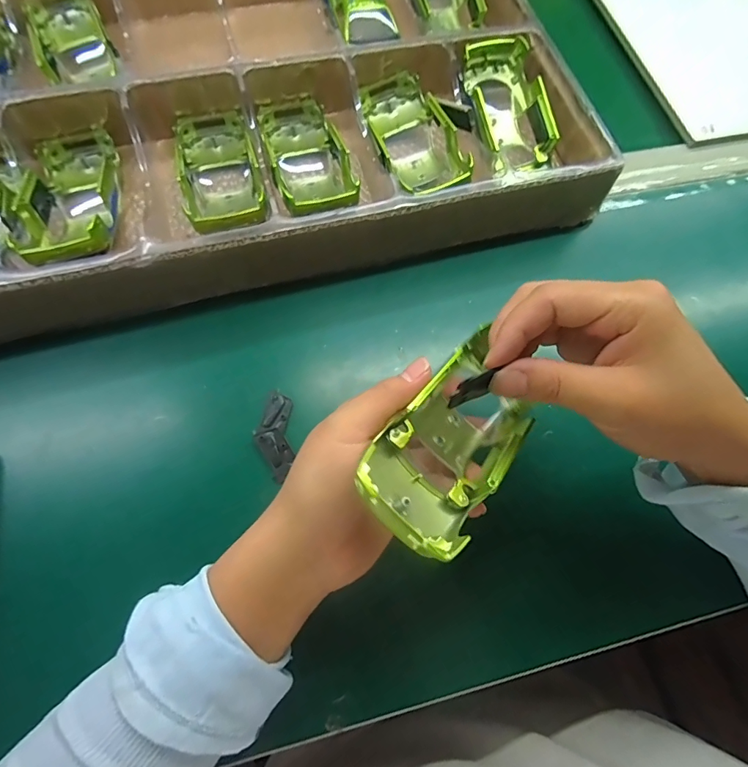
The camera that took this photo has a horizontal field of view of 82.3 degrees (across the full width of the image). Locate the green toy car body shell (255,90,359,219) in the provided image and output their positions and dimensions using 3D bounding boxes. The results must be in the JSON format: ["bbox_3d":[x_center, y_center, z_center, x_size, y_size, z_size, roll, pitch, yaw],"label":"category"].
[{"bbox_3d":[-0.047,-0.165,0.320,0.061,0.037,0.138,-17,59,-9],"label":"green toy car body shell"}]

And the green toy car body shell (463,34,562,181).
[{"bbox_3d":[0.110,-0.225,0.346,0.041,0.044,0.104,-23,89,-11],"label":"green toy car body shell"}]

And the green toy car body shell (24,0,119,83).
[{"bbox_3d":[-0.248,-0.284,0.351,0.054,0.029,0.089,-24,73,-11],"label":"green toy car body shell"}]

